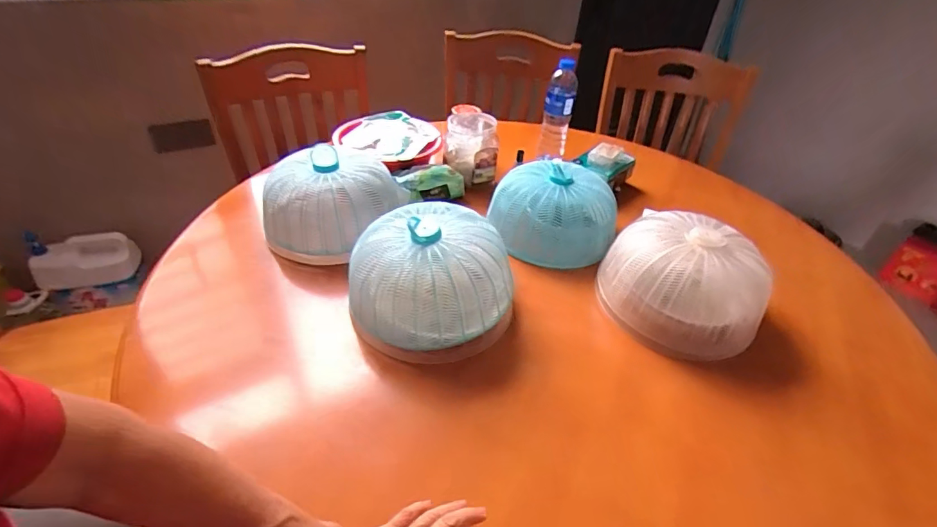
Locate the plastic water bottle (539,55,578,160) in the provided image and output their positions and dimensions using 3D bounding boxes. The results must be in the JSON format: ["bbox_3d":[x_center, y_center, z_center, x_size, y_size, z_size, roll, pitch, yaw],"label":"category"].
[{"bbox_3d":[0.207,-0.352,1.081,0.065,0.214,0.060,11,40,9],"label":"plastic water bottle"}]

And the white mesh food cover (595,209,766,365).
[{"bbox_3d":[0.334,0.023,0.718,0.234,0.129,0.215,3,40,-1],"label":"white mesh food cover"}]

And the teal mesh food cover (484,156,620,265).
[{"bbox_3d":[0.154,-0.102,0.860,0.231,0.109,0.198,11,40,9],"label":"teal mesh food cover"}]

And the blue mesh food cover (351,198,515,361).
[{"bbox_3d":[-0.055,0.021,0.666,0.198,0.136,0.202,-29,50,-34],"label":"blue mesh food cover"}]

